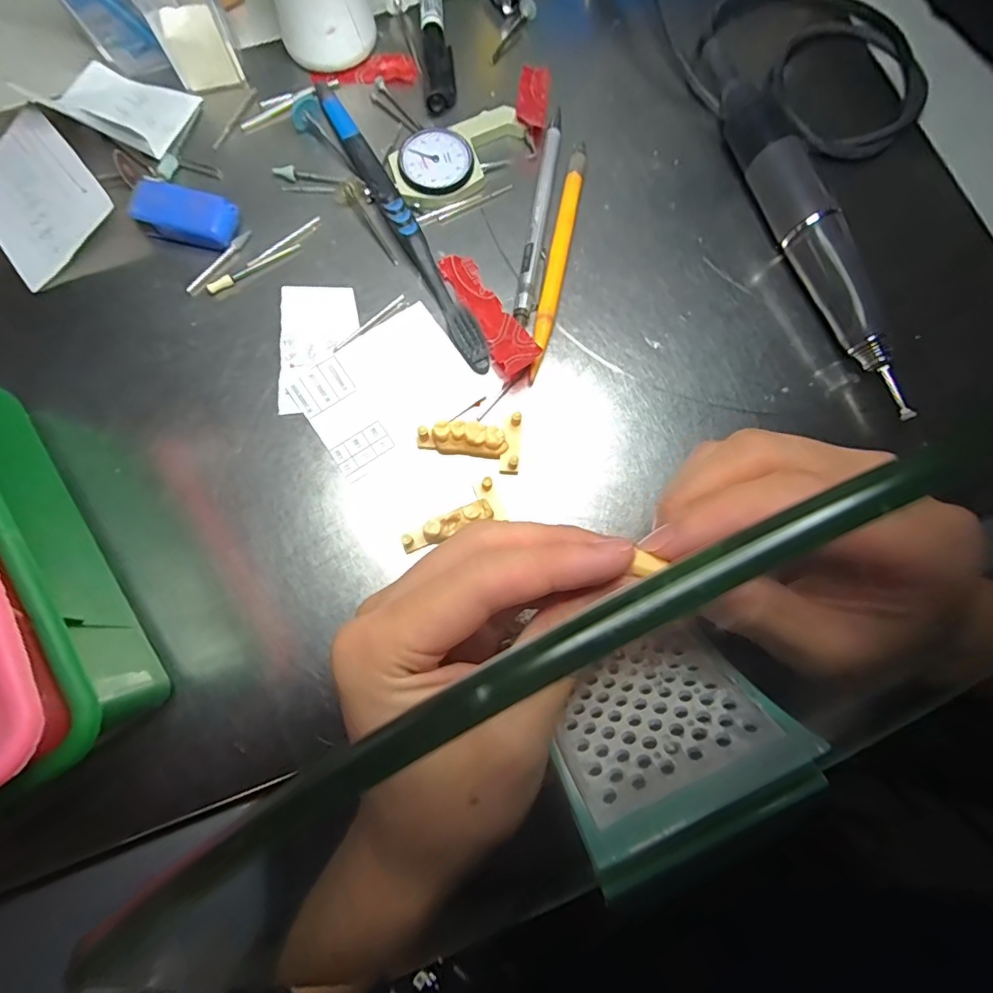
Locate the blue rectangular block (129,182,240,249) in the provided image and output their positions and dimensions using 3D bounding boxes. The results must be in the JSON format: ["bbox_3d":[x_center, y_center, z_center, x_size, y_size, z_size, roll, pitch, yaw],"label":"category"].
[{"bbox_3d":[-0.148,-0.134,0.250,0.044,0.016,0.023,8,78,0],"label":"blue rectangular block"}]

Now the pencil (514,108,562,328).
[{"bbox_3d":[0.023,-0.144,0.260,0.010,0.008,0.125,10,78,0],"label":"pencil"}]

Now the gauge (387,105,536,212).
[{"bbox_3d":[-0.018,-0.174,0.264,0.074,0.010,0.038,-31,81,-8],"label":"gauge"}]

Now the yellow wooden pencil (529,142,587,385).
[{"bbox_3d":[0.031,-0.117,0.255,0.009,0.008,0.129,12,78,1],"label":"yellow wooden pencil"}]

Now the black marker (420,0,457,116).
[{"bbox_3d":[-0.033,-0.267,0.282,0.016,0.012,0.132,-3,78,-3],"label":"black marker"}]

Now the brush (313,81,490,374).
[{"bbox_3d":[-0.047,-0.136,0.254,0.013,0.012,0.175,-28,80,-8],"label":"brush"}]

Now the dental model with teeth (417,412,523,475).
[{"bbox_3d":[-0.011,-0.025,0.231,0.045,0.013,0.024,6,79,-13],"label":"dental model with teeth"}]

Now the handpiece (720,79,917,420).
[{"bbox_3d":[0.153,-0.122,0.252,0.021,0.028,0.179,-19,79,-6],"label":"handpiece"}]

